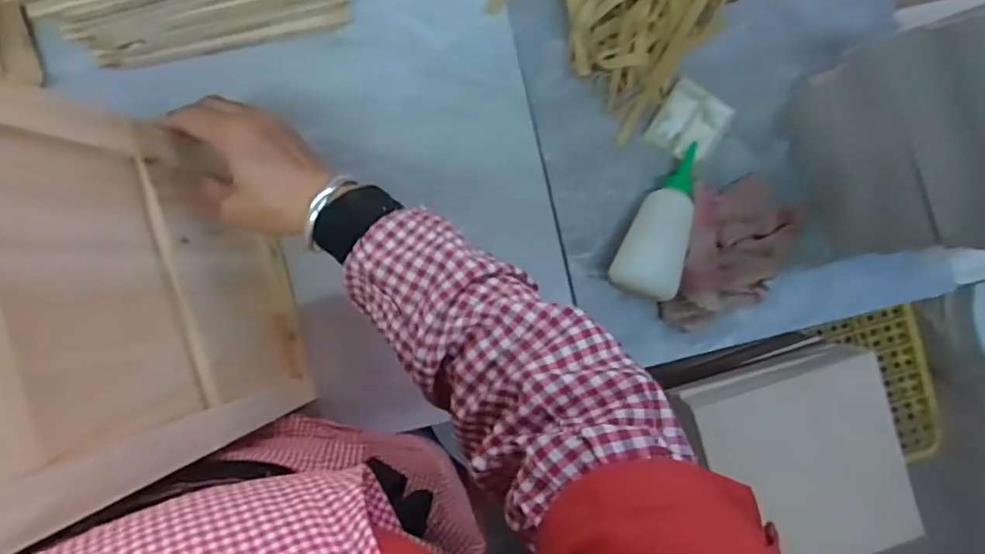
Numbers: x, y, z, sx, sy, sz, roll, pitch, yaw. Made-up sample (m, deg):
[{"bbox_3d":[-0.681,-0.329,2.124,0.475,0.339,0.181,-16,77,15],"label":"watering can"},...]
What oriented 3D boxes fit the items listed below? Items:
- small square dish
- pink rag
[{"bbox_3d":[0.200,-0.156,0.591,0.063,0.013,0.071,33,88,-2],"label":"small square dish"},{"bbox_3d":[0.242,-0.022,0.575,0.118,0.051,0.161,12,89,-3],"label":"pink rag"}]

